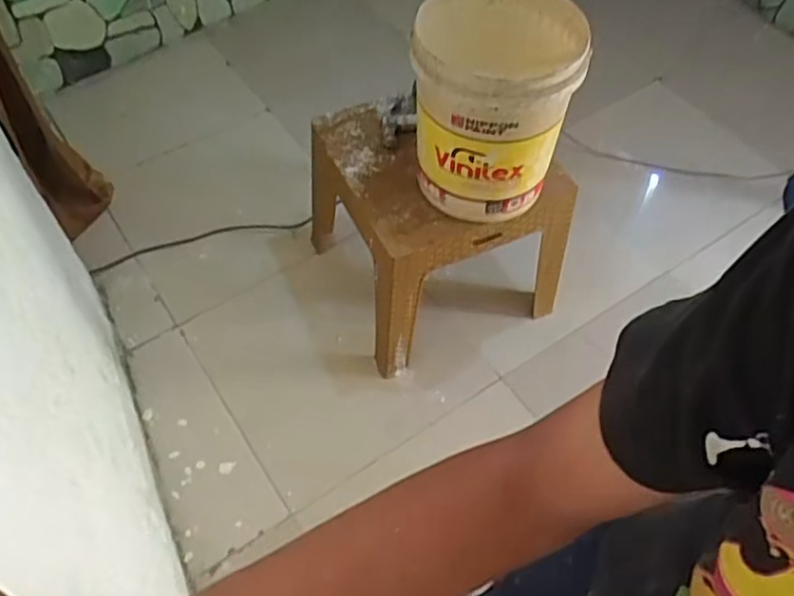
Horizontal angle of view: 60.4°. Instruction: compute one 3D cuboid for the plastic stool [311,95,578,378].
[{"bbox_3d":[0.100,-0.178,1.682,0.494,0.493,0.443,-20,58,-15],"label":"plastic stool"}]

